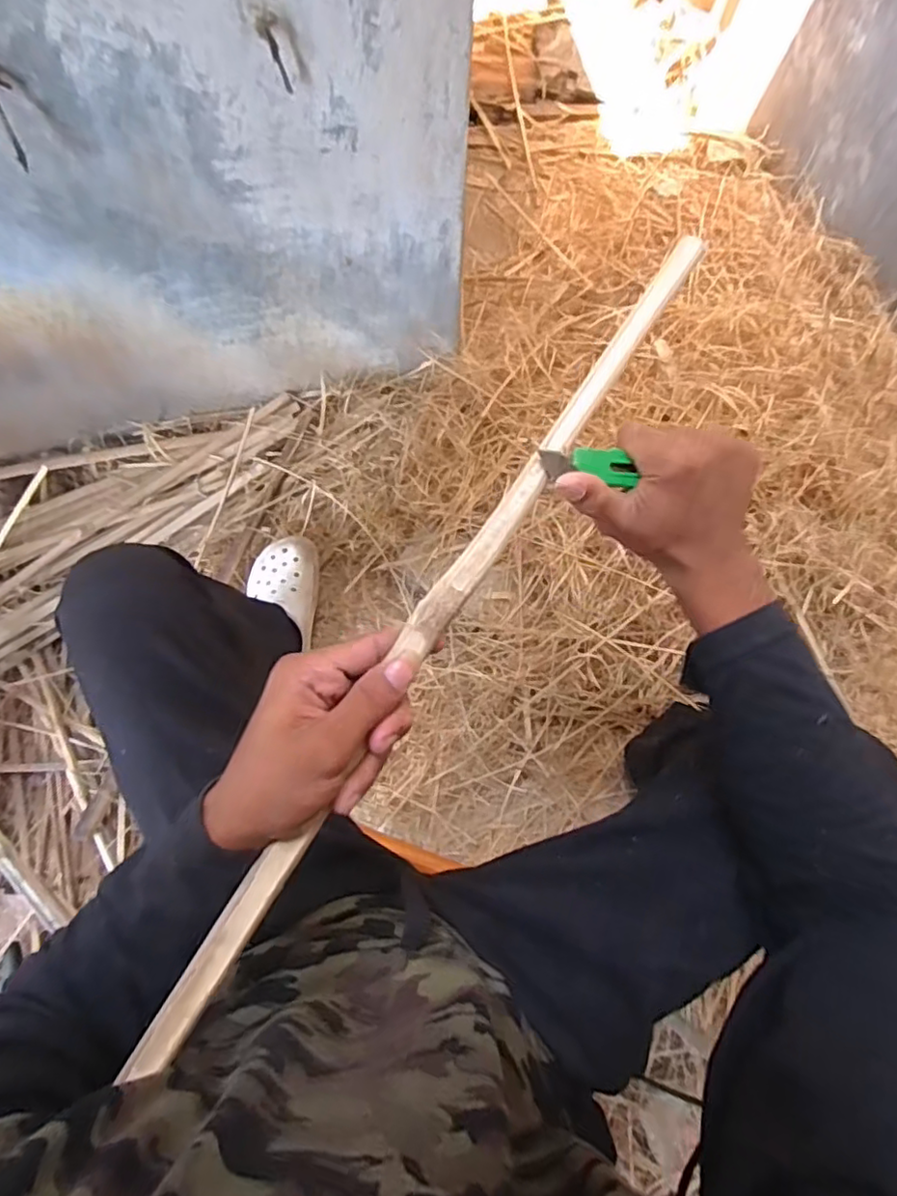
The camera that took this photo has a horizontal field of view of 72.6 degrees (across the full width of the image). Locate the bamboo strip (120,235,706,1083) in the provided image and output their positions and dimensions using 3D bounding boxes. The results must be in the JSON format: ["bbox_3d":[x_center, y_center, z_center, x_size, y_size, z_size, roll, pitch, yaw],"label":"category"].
[{"bbox_3d":[-0.005,0.009,0.327,0.021,0.009,0.521,33,83,8],"label":"bamboo strip"}]

